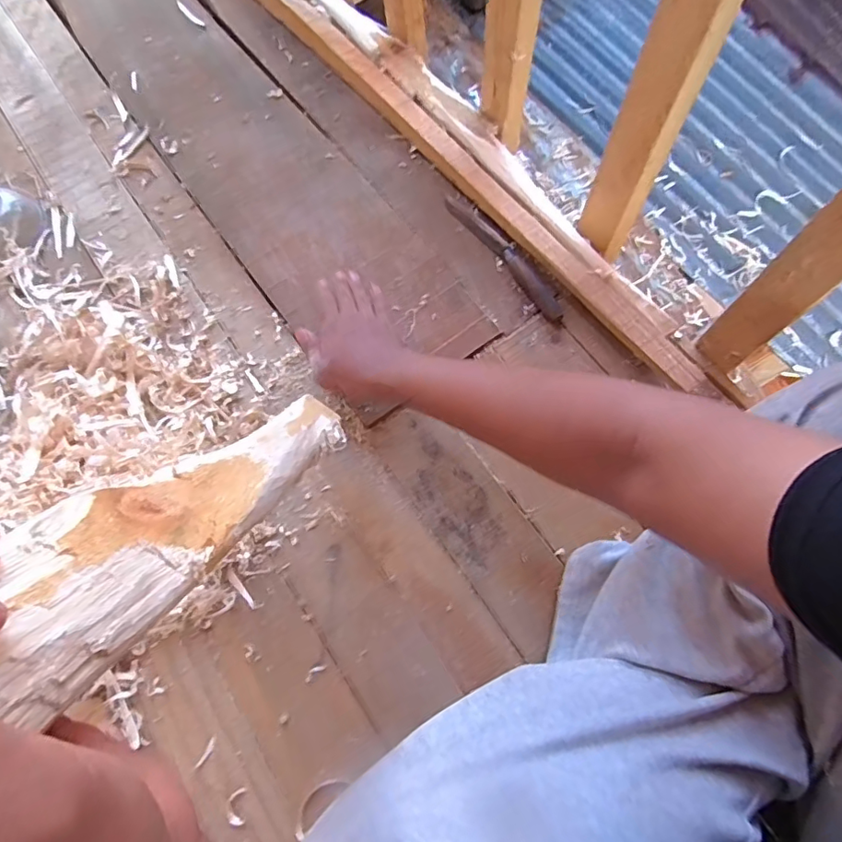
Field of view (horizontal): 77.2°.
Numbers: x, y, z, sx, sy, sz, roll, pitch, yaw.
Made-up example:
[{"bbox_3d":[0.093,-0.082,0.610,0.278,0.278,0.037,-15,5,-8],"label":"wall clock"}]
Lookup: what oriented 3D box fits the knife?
[{"bbox_3d":[0.099,-0.202,0.633,0.022,0.022,0.212,-33,72,-10],"label":"knife"}]

